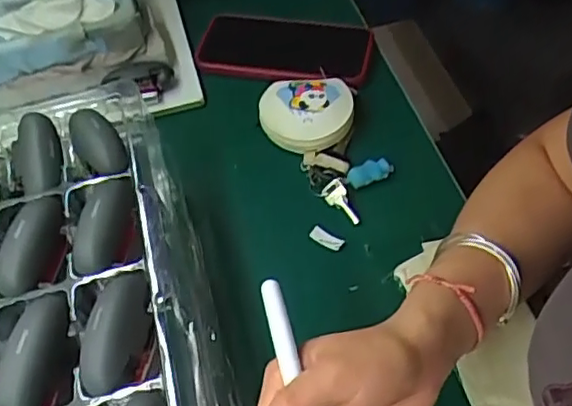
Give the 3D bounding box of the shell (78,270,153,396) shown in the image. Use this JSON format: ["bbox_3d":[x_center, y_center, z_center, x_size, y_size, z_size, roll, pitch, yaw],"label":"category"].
[{"bbox_3d":[-0.087,0.063,0.315,0.029,0.021,0.067,11,55,13],"label":"shell"}]

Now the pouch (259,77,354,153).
[{"bbox_3d":[0.018,-0.077,0.531,0.079,0.027,0.069,-9,53,-1],"label":"pouch"}]

